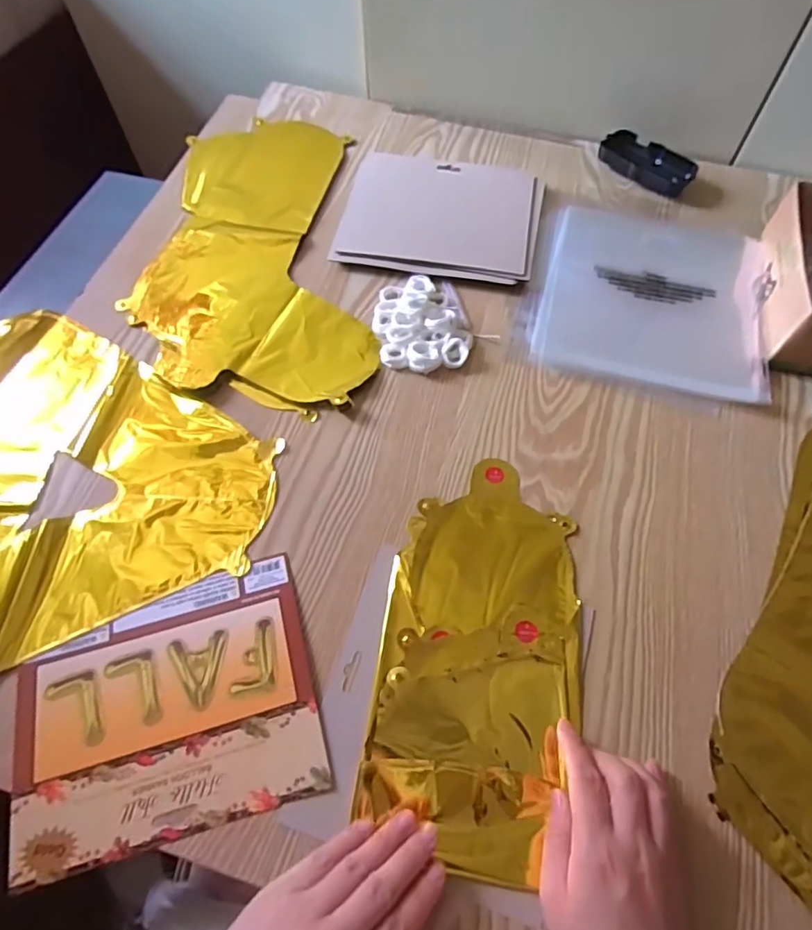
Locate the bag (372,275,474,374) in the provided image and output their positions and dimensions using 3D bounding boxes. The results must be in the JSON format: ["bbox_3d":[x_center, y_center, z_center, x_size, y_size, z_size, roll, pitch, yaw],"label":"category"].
[{"bbox_3d":[0.015,-0.138,0.517,0.088,0.026,0.109,-10,61,-6],"label":"bag"}]

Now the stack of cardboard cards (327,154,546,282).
[{"bbox_3d":[0.038,-0.270,0.587,0.202,0.013,0.167,10,61,5],"label":"stack of cardboard cards"}]

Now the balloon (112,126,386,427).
[{"bbox_3d":[-0.164,-0.230,0.578,0.220,0.010,0.419,-7,61,-4],"label":"balloon"}]

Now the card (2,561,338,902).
[{"bbox_3d":[-0.157,0.158,0.364,0.189,0.004,0.151,-14,62,-8],"label":"card"}]

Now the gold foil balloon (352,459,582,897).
[{"bbox_3d":[0.053,0.122,0.391,0.136,0.011,0.271,8,61,4],"label":"gold foil balloon"}]

